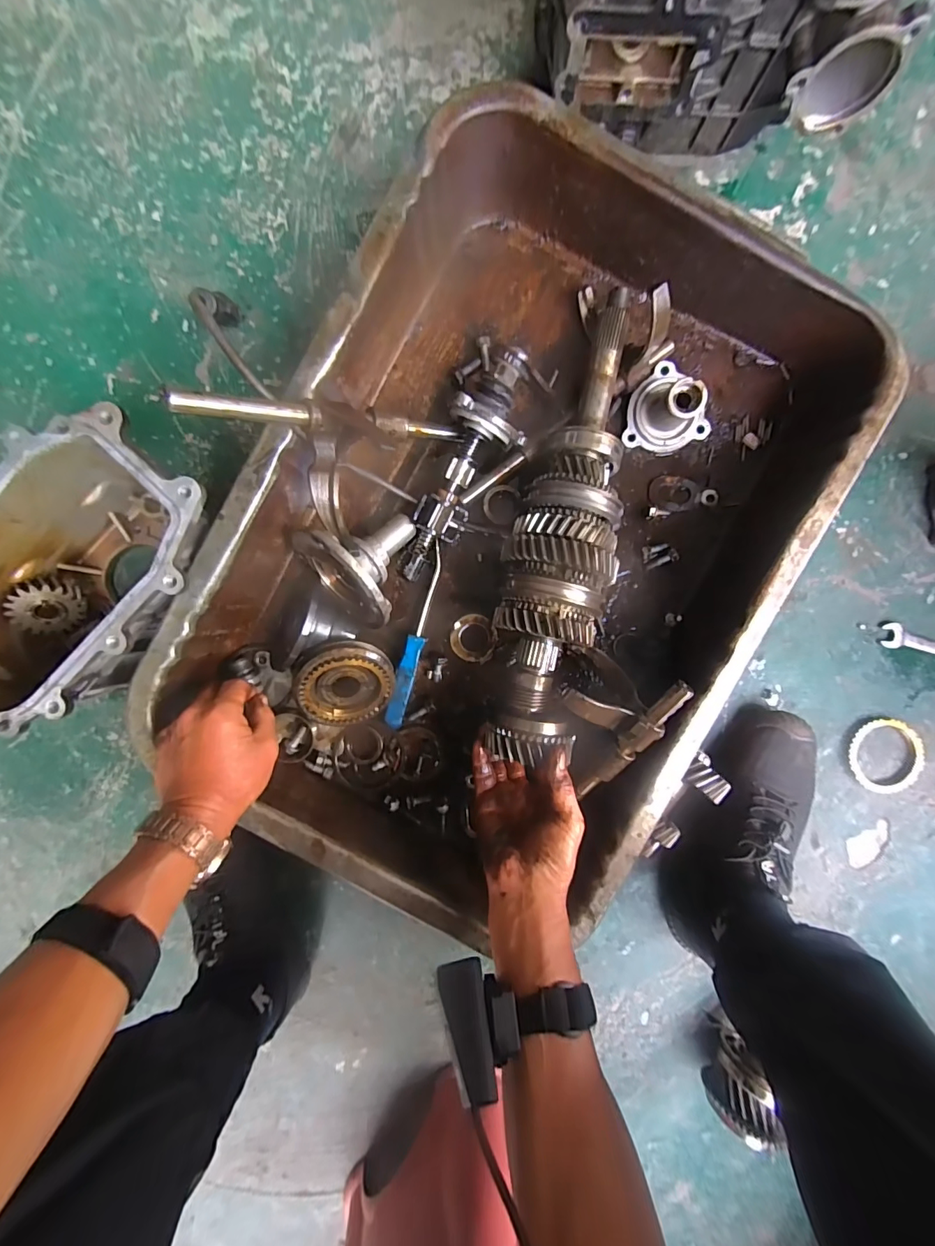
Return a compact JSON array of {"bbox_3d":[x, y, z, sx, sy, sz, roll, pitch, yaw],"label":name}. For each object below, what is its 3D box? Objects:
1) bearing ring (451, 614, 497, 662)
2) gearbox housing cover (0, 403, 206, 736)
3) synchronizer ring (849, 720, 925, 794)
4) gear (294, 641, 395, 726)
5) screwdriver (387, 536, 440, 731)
[{"bbox_3d":[0.007,0.016,0.477,0.047,0.005,0.049,0,93,-1],"label":"bearing ring"},{"bbox_3d":[-0.332,-0.038,0.405,0.156,0.124,0.263,44,92,-3],"label":"gearbox housing cover"},{"bbox_3d":[0.448,0.142,0.483,0.077,0.007,0.078,0,93,-1],"label":"synchronizer ring"},{"bbox_3d":[-0.115,0.062,0.437,0.089,0.018,0.090,-14,125,-11],"label":"gear"},{"bbox_3d":[-0.051,0.013,0.466,0.018,0.018,0.192,15,93,-2],"label":"screwdriver"}]

